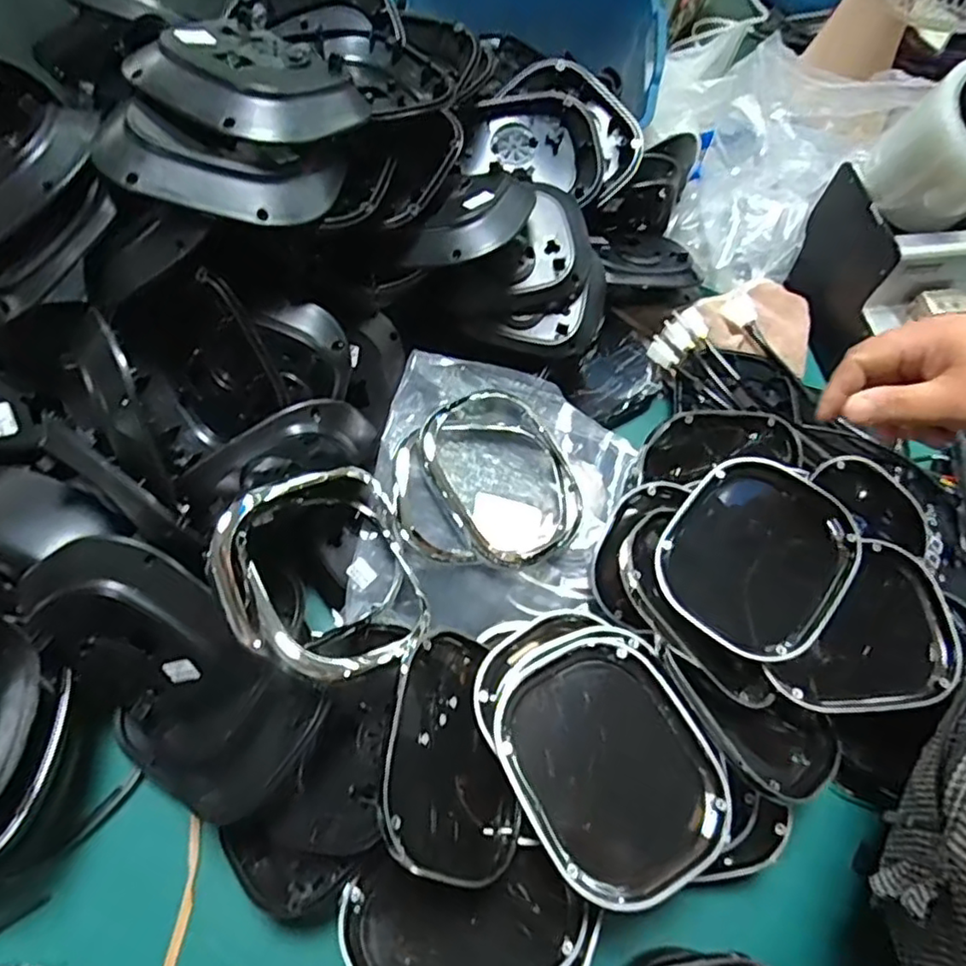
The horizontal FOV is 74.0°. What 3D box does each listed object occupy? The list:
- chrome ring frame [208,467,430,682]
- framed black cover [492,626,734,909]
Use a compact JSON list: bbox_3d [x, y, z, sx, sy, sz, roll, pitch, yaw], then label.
[{"bbox_3d":[-0.104,0.059,0.429,0.136,0.033,0.142,-11,67,-36],"label":"chrome ring frame"},{"bbox_3d":[0.080,0.167,0.396,0.125,0.022,0.144,-25,67,-14],"label":"framed black cover"}]

